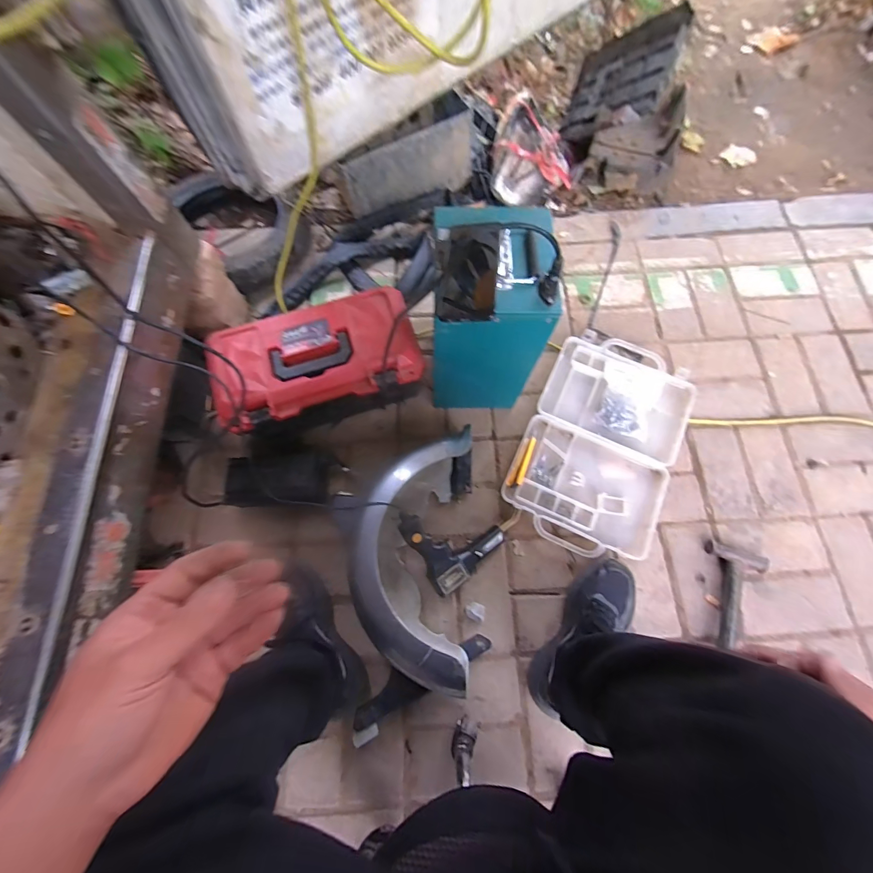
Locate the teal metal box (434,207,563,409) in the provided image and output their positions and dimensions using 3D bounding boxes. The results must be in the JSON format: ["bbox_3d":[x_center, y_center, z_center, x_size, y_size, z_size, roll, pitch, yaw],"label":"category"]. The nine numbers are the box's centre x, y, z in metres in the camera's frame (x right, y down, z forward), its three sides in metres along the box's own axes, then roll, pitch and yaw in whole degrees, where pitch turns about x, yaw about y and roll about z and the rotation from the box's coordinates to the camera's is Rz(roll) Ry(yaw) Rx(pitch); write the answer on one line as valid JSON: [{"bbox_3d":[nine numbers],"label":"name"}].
[{"bbox_3d":[0.081,-0.195,0.653,0.168,0.307,0.195,0,73,1],"label":"teal metal box"}]

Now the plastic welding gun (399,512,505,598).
[{"bbox_3d":[0.017,0.212,0.684,0.188,0.043,0.121,13,77,-20],"label":"plastic welding gun"}]

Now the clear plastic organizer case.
[{"bbox_3d":[0.333,0.007,0.774,0.290,0.043,0.451,24,74,8],"label":"clear plastic organizer case"}]

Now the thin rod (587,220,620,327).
[{"bbox_3d":[0.407,-0.390,0.920,0.029,0.007,0.324,16,74,6],"label":"thin rod"}]

